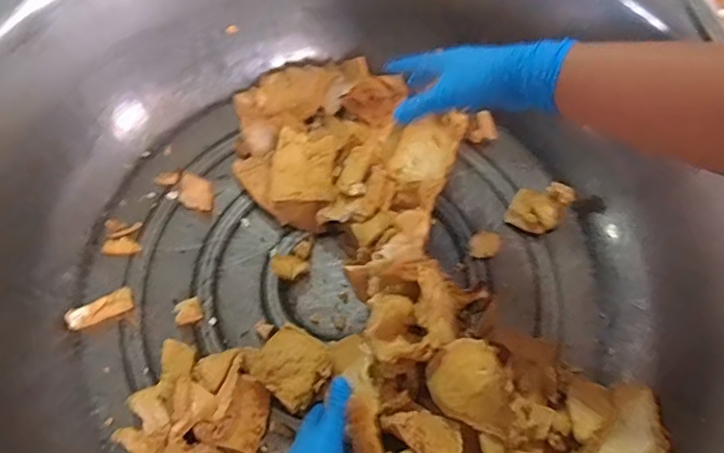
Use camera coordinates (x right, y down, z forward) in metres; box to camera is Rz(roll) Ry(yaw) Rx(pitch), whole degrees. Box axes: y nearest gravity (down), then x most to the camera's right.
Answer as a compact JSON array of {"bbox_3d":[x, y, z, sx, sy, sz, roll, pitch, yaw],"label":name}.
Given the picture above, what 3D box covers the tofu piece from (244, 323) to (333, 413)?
[{"bbox_3d":[-0.066,0.130,0.511,0.071,0.018,0.063,35,73,14],"label":"tofu piece"}]

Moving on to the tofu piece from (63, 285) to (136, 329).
[{"bbox_3d":[-0.260,0.083,0.540,0.063,0.009,0.021,-24,68,-24],"label":"tofu piece"}]

